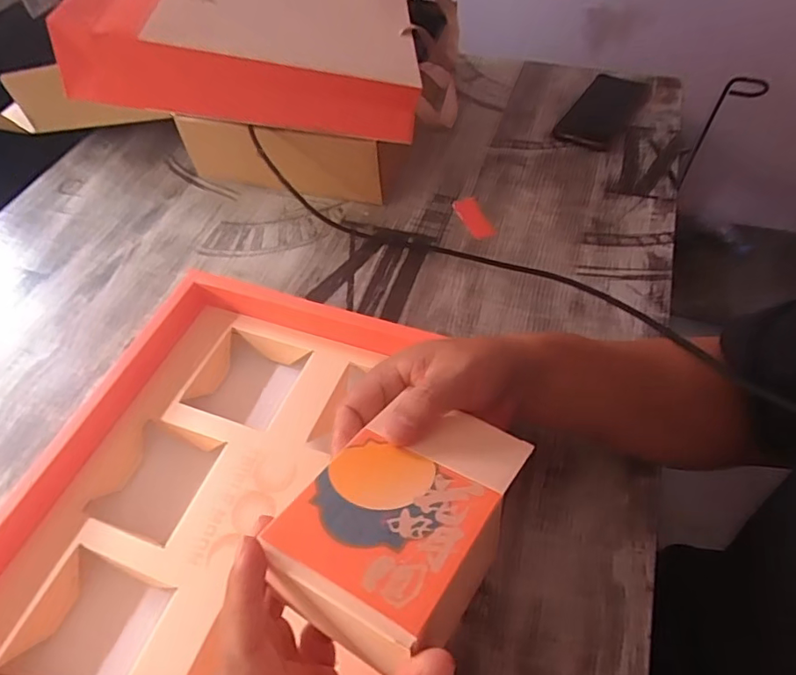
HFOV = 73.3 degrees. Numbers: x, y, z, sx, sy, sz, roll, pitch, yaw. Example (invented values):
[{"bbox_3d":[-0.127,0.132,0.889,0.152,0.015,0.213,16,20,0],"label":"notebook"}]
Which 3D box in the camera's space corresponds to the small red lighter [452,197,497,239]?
[{"bbox_3d":[0.089,-0.140,0.628,0.029,0.006,0.072,-20,55,-9],"label":"small red lighter"}]

